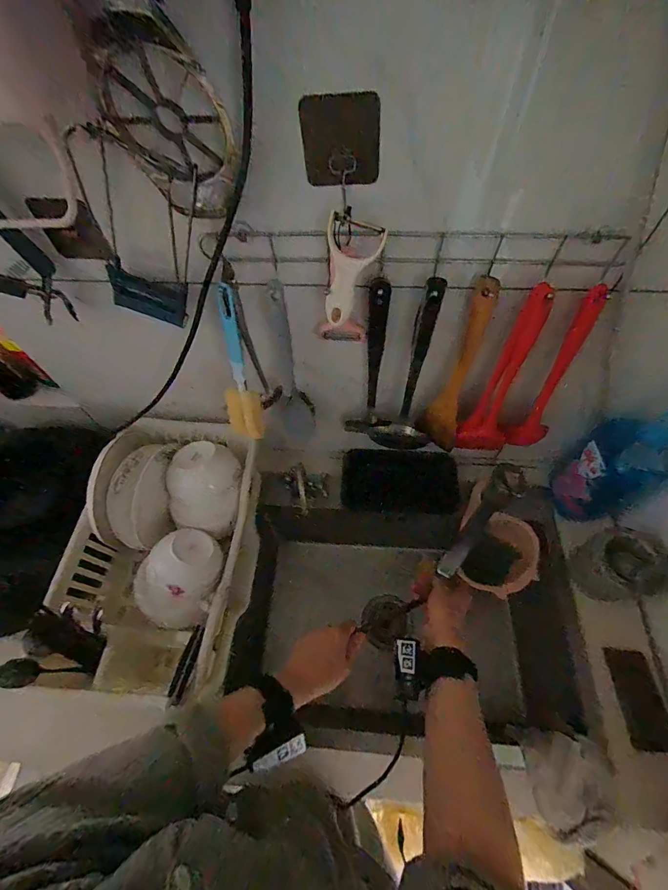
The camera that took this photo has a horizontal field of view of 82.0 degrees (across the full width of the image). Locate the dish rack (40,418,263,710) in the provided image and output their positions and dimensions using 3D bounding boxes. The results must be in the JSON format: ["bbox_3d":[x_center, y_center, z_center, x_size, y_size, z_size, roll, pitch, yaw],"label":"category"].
[{"bbox_3d":[-0.260,0.156,0.607,0.258,0.191,0.351,11,61,9],"label":"dish rack"}]

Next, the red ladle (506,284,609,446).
[{"bbox_3d":[0.298,-0.078,0.516,0.061,0.263,0.062,39,68,22],"label":"red ladle"}]

